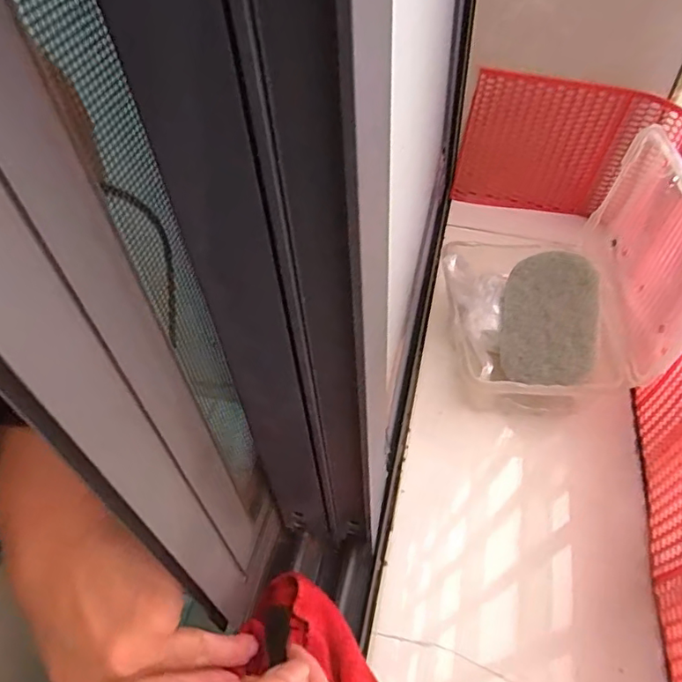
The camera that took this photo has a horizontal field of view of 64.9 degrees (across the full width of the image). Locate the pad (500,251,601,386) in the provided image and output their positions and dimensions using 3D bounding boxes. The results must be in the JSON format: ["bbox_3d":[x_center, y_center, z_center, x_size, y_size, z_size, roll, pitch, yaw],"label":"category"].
[{"bbox_3d":[0.180,-0.020,0.465,0.079,0.009,0.127,-2,64,28],"label":"pad"}]

